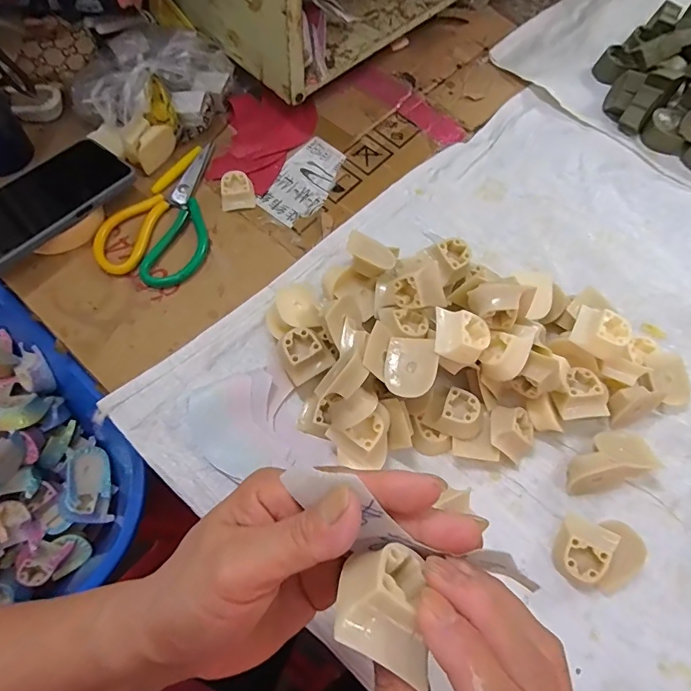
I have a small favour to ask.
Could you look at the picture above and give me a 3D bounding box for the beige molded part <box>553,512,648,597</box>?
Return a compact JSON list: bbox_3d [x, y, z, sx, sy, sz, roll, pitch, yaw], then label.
[{"bbox_3d":[0.202,0.169,0.365,0.062,0.032,0.052,14,66,2],"label":"beige molded part"}]

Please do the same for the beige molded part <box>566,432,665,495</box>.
[{"bbox_3d":[0.229,0.101,0.393,0.082,0.035,0.044,-21,69,-12],"label":"beige molded part"}]

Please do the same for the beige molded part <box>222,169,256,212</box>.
[{"bbox_3d":[-0.120,-0.173,0.500,0.037,0.016,0.041,-4,67,-5],"label":"beige molded part"}]

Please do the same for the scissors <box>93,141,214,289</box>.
[{"bbox_3d":[-0.185,-0.148,0.485,0.103,0.013,0.186,16,66,4],"label":"scissors"}]

